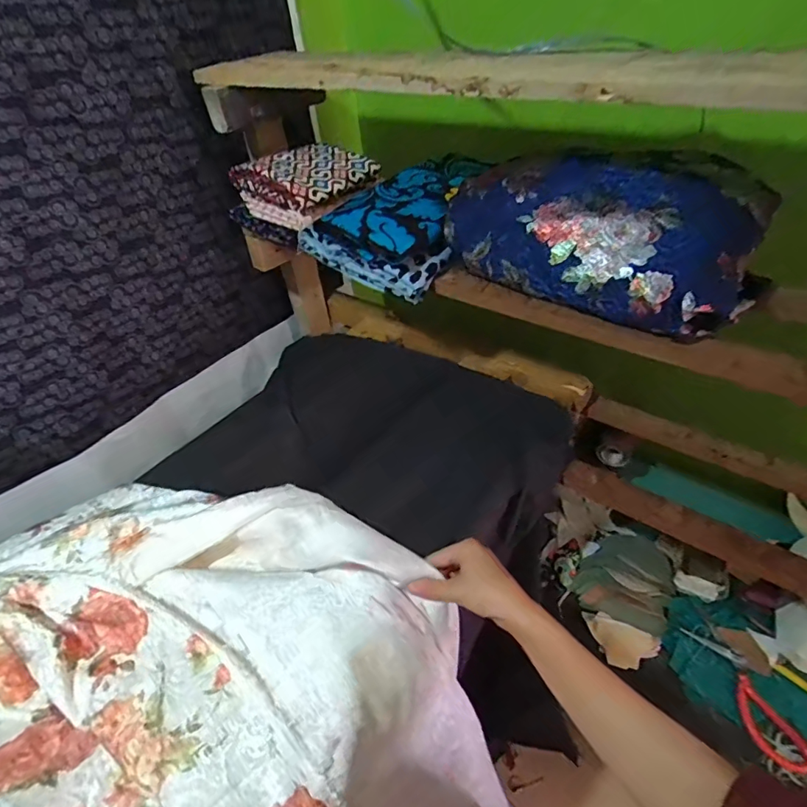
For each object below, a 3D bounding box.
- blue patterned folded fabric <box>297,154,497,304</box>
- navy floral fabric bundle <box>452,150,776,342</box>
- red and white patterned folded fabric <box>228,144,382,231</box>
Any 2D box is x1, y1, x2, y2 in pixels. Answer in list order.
[{"bbox_3d":[0.011,-0.266,0.705,0.199,0.086,0.256,25,50,27],"label":"blue patterned folded fabric"},{"bbox_3d":[0.246,-0.212,0.575,0.315,0.115,0.241,31,53,31],"label":"navy floral fabric bundle"},{"bbox_3d":[-0.146,-0.343,0.766,0.157,0.065,0.169,29,52,30],"label":"red and white patterned folded fabric"}]

